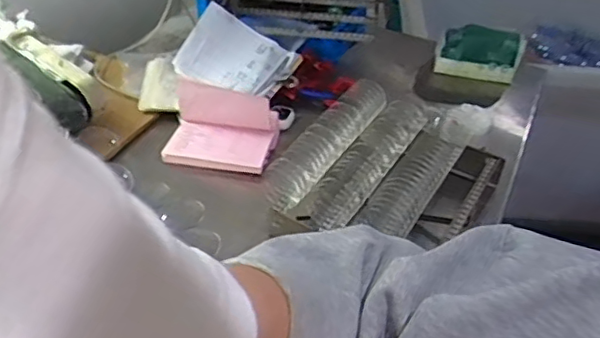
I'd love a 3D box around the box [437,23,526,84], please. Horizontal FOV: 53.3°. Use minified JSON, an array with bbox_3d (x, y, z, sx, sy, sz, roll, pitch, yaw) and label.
[{"bbox_3d":[0.381,-0.240,1.280,0.174,0.109,0.041,6,41,4],"label":"box"}]

